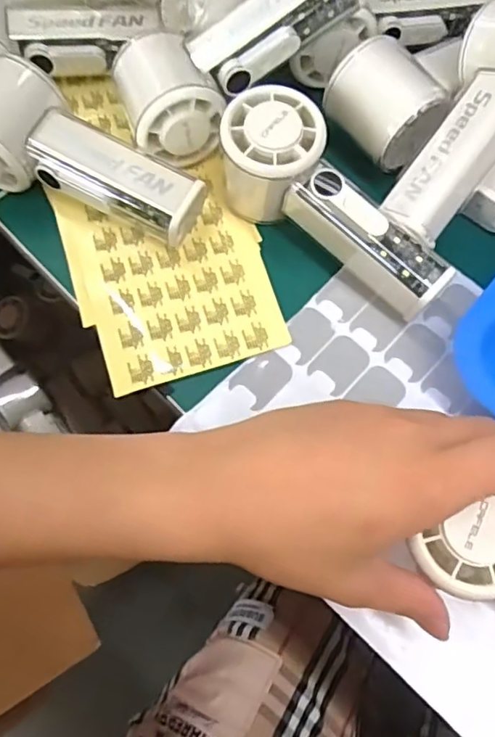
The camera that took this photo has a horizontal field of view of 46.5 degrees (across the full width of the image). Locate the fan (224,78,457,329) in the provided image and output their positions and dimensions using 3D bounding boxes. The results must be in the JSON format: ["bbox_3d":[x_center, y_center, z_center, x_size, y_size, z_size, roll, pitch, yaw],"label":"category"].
[{"bbox_3d":[0.052,-0.094,0.327,0.149,0.056,0.055,35,73,11],"label":"fan"}]

